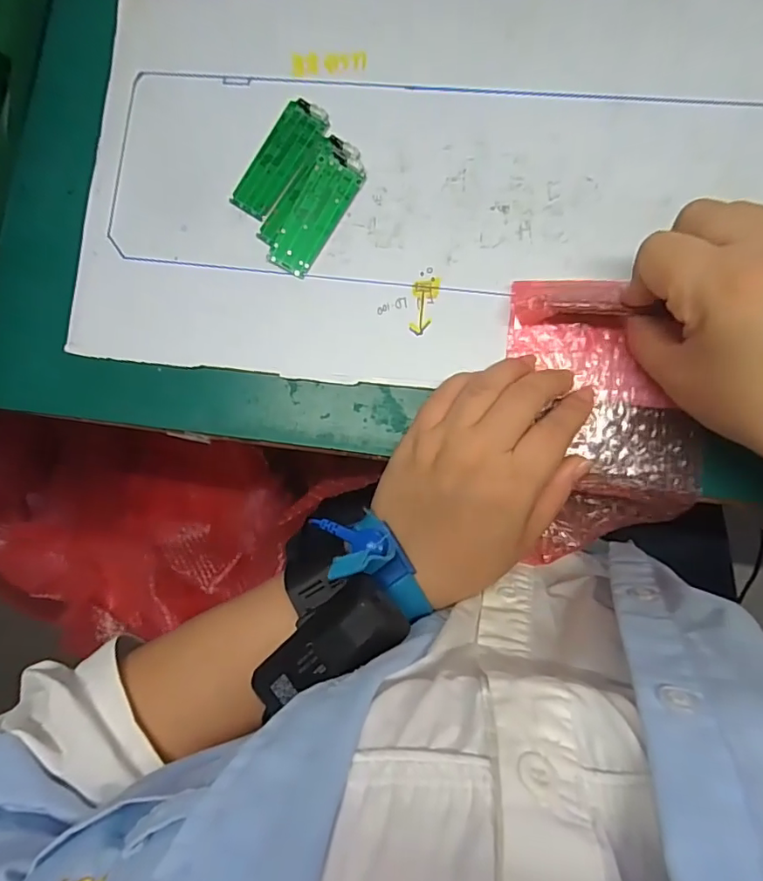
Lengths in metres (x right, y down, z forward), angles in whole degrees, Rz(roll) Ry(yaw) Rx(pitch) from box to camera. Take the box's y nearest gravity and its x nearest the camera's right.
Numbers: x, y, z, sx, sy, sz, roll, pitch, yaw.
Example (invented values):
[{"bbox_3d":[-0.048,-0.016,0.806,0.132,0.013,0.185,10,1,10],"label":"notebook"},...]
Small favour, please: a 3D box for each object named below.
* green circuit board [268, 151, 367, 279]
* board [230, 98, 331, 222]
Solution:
[{"bbox_3d":[-0.038,-0.131,0.303,0.028,0.006,0.072,28,91,7],"label":"green circuit board"},{"bbox_3d":[-0.059,-0.167,0.308,0.027,0.004,0.074,32,92,7],"label":"board"}]

